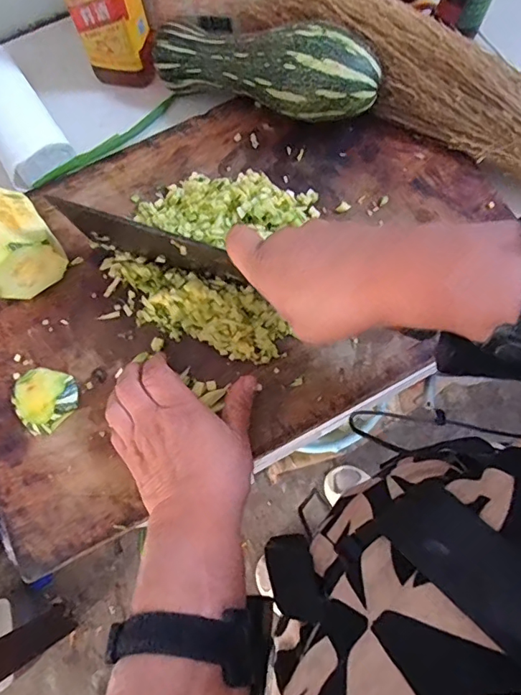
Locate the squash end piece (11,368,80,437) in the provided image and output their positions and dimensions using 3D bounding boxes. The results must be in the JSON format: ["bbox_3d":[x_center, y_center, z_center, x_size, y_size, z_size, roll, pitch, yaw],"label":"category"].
[{"bbox_3d":[-0.169,0.038,0.383,0.047,0.016,0.048,40,77,13],"label":"squash end piece"}]

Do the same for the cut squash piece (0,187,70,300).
[{"bbox_3d":[-0.202,-0.088,0.398,0.058,0.062,0.086,-35,75,-9],"label":"cut squash piece"}]

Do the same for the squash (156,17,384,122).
[{"bbox_3d":[0.000,-0.253,0.439,0.212,0.060,0.061,22,74,23],"label":"squash"}]

